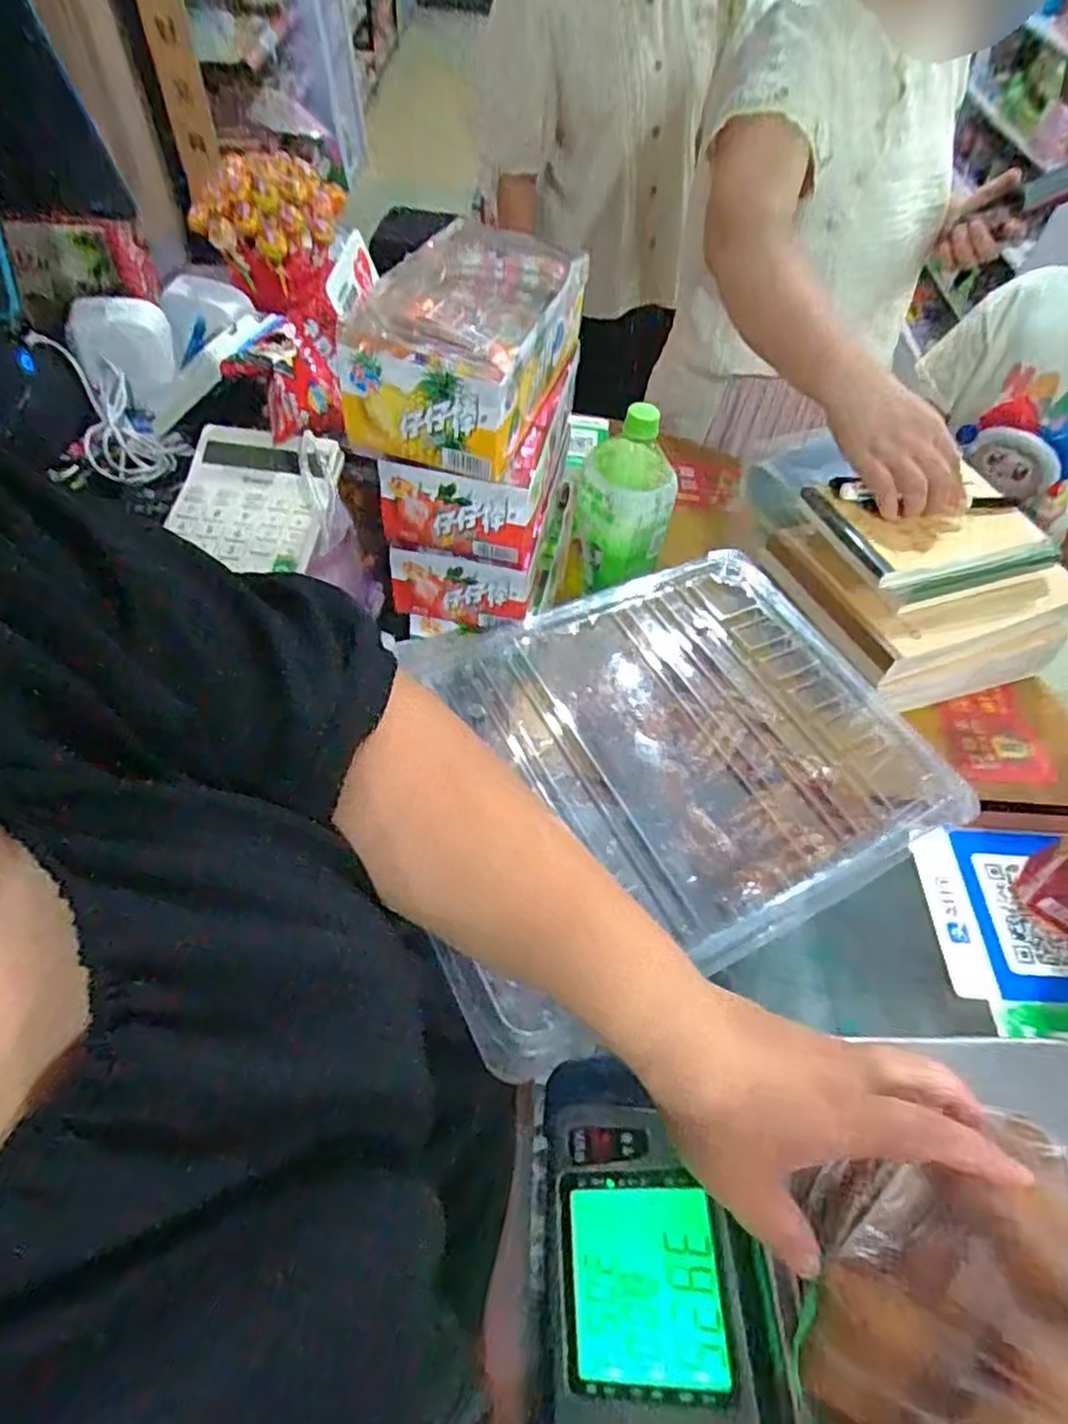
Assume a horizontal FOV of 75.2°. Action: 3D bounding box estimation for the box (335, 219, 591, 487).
[{"bbox_3d":[-0.047,-0.309,0.570,0.135,0.085,0.253,13,56,5],"label":"box"}]

